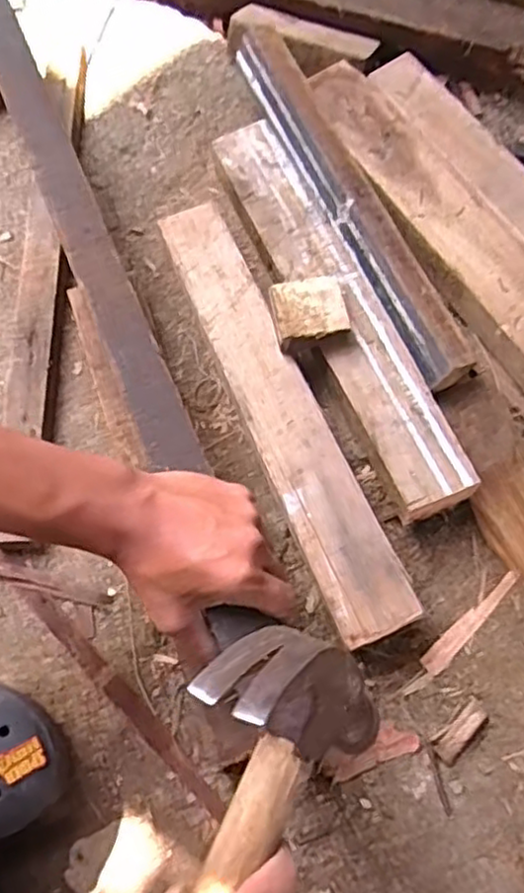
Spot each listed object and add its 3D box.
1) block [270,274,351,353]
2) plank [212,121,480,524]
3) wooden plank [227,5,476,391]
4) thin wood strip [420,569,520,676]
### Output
[{"bbox_3d":[0.037,-0.106,0.556,0.056,0.026,0.053,-12,70,-3],"label":"block"},{"bbox_3d":[0.058,-0.122,0.594,0.066,0.044,0.397,-23,71,-7],"label":"plank"},{"bbox_3d":[0.057,-0.250,0.612,0.049,0.029,0.445,-24,71,-7],"label":"wooden plank"},{"bbox_3d":[0.164,0.136,0.541,0.105,0.004,0.016,-43,74,-13],"label":"thin wood strip"}]

